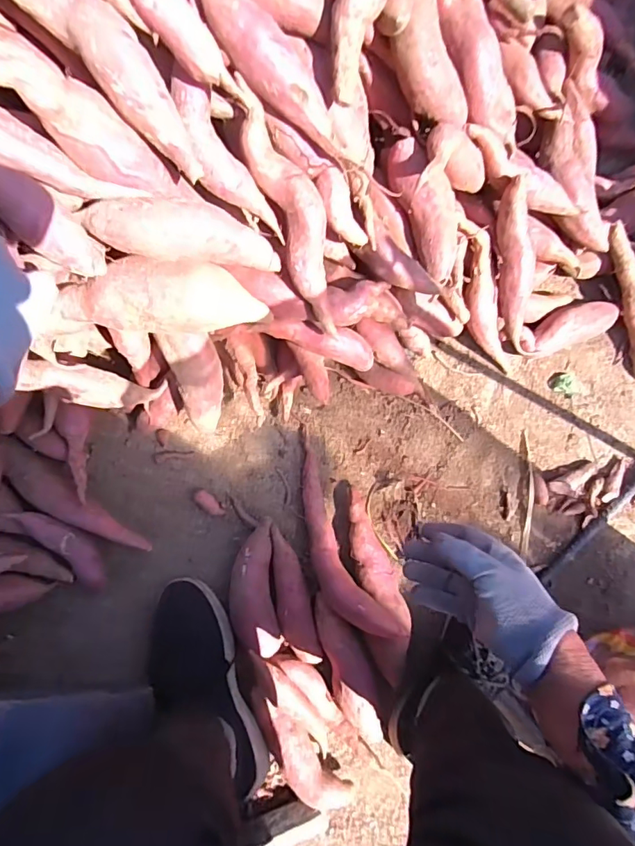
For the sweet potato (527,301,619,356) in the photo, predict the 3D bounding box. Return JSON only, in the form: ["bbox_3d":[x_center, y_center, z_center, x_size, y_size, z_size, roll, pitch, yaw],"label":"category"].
[{"bbox_3d":[0.316,-0.121,0.614,0.129,0.041,0.048,-19,86,-6],"label":"sweet potato"}]

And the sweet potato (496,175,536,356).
[{"bbox_3d":[0.225,-0.168,0.546,0.037,0.030,0.192,-14,116,-5],"label":"sweet potato"}]

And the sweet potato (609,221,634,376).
[{"bbox_3d":[0.396,-0.150,0.602,0.028,0.030,0.195,-21,102,-6],"label":"sweet potato"}]

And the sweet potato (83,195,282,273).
[{"bbox_3d":[-0.099,-0.153,0.397,0.159,0.048,0.039,0,84,-34],"label":"sweet potato"}]

